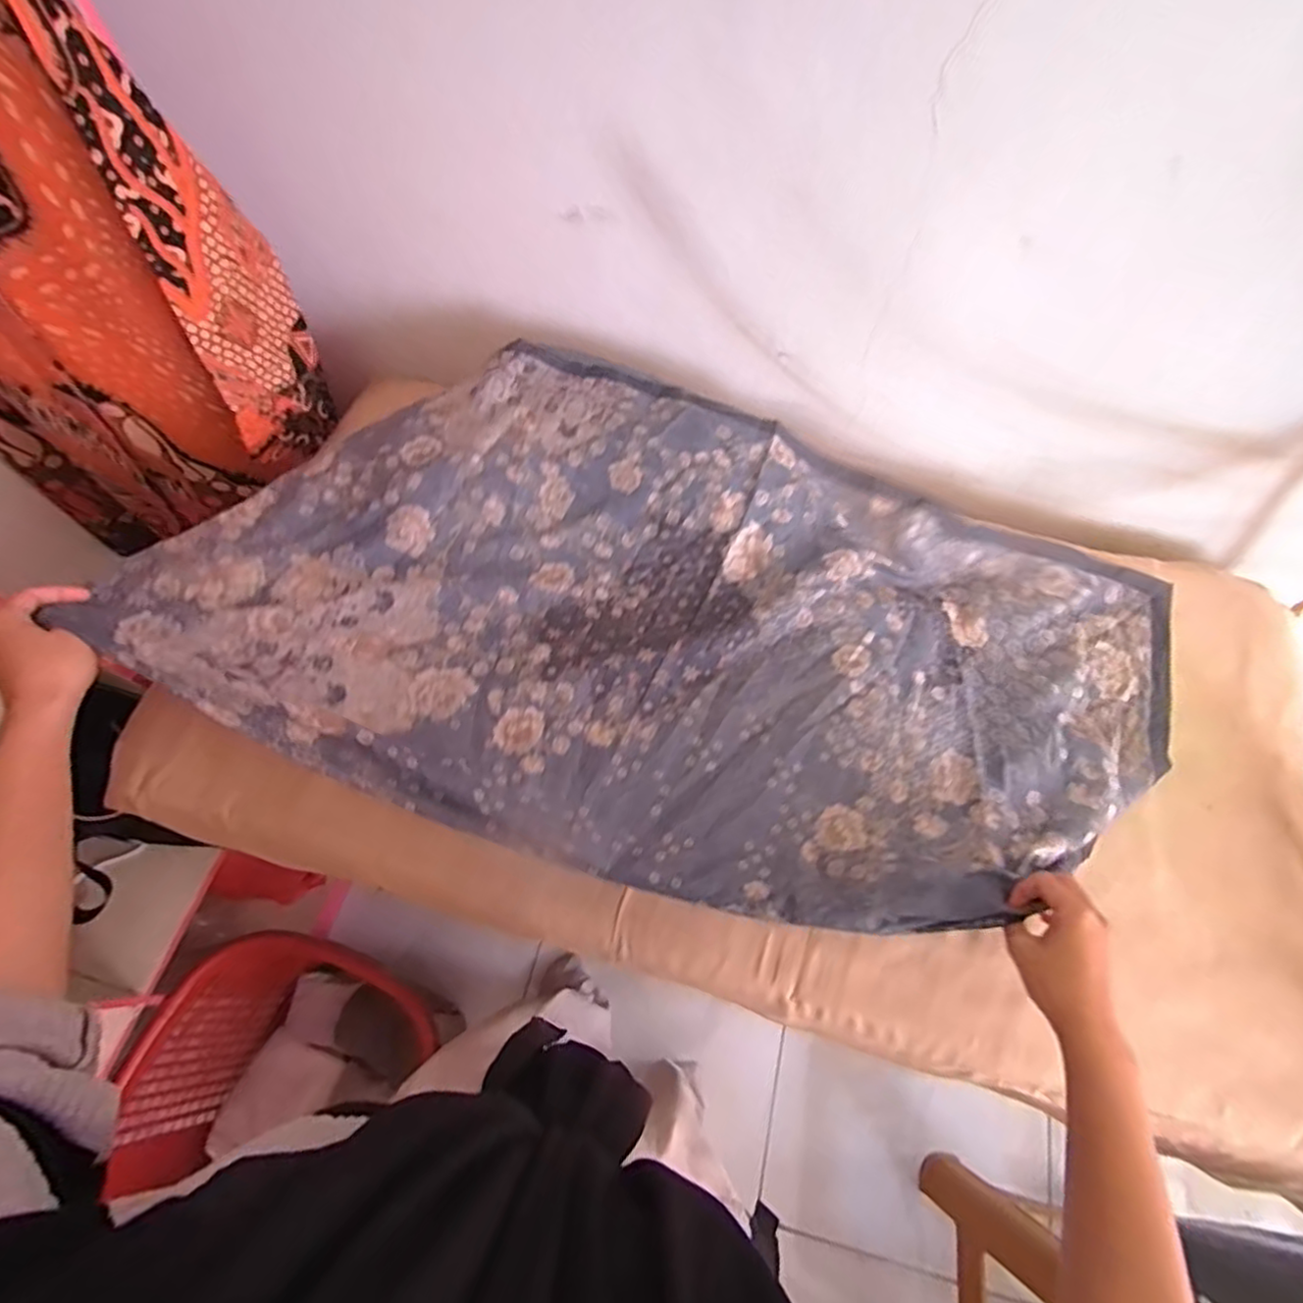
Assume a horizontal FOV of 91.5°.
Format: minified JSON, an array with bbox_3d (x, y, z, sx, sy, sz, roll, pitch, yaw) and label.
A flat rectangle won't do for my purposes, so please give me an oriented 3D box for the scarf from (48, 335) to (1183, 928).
[{"bbox_3d":[0.052,-0.034,0.642,0.987,0.144,0.516,16,66,7],"label":"scarf"}]

